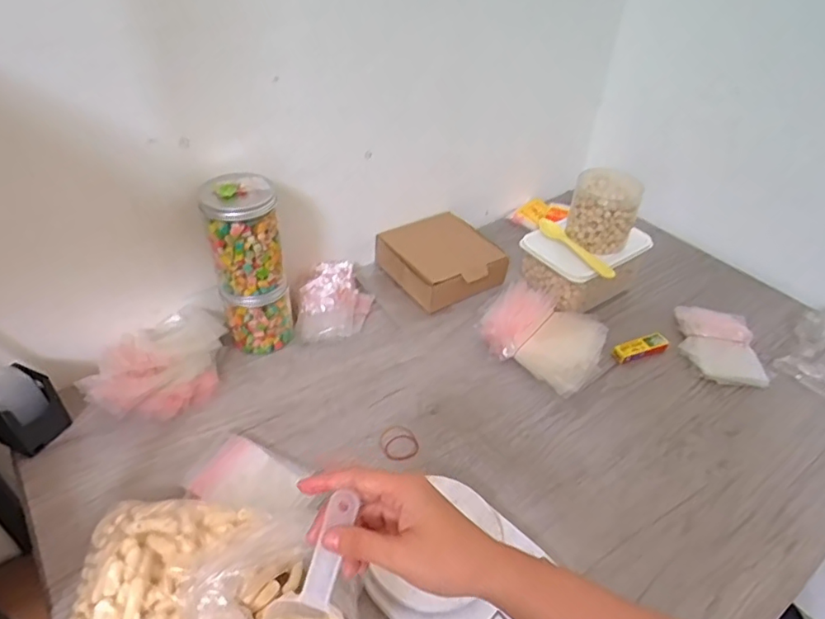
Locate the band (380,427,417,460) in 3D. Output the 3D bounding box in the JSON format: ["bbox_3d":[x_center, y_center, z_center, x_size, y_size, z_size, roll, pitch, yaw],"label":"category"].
[{"bbox_3d":[-0.018,0.163,0.674,0.045,0.008,0.047,-17,45,-23],"label":"band"}]

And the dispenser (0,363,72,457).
[{"bbox_3d":[-0.447,0.113,0.634,0.064,0.083,0.066,20,43,19],"label":"dispenser"}]

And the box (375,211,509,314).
[{"bbox_3d":[0.053,-0.080,0.905,0.160,0.067,0.175,-24,48,-28],"label":"box"}]

